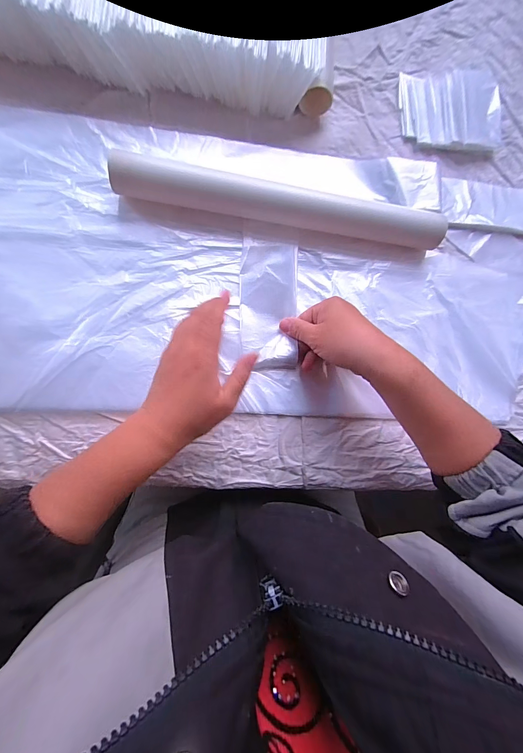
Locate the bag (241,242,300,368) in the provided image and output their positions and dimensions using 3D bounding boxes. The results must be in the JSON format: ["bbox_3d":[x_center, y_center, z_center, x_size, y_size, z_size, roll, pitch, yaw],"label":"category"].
[{"bbox_3d":[0.010,-0.076,0.338,0.065,0.018,0.133,-1,90,-9],"label":"bag"}]

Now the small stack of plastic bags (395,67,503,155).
[{"bbox_3d":[0.244,-0.342,0.393,0.132,0.021,0.106,-5,87,-9],"label":"small stack of plastic bags"}]

